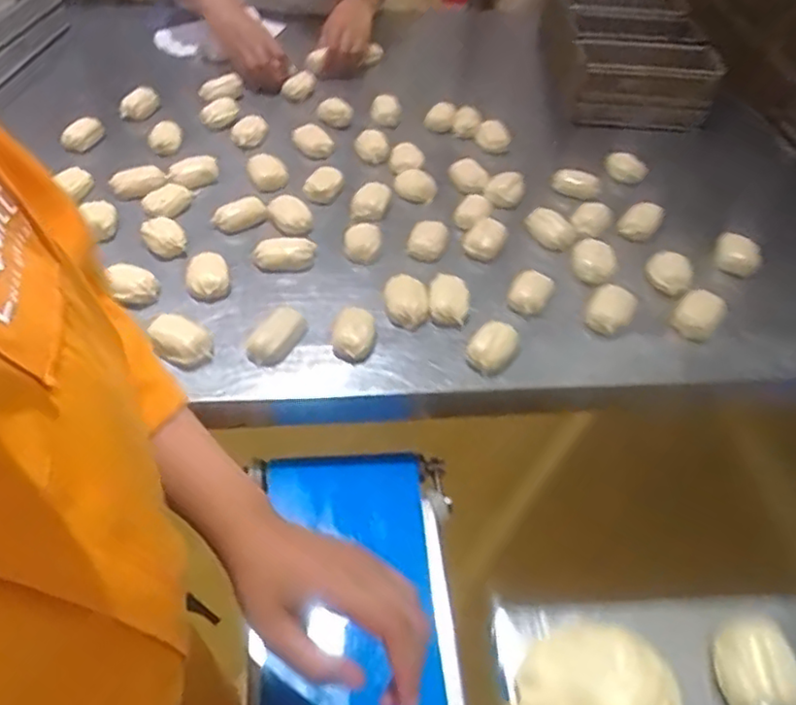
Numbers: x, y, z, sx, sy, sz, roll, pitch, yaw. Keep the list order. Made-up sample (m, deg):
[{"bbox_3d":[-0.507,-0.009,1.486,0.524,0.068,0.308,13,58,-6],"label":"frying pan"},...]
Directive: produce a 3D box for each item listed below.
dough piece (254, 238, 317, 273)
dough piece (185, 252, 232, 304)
[{"bbox_3d":[-0.132,-0.116,0.775,0.071,0.038,0.034,-7,47,-9],"label":"dough piece"},{"bbox_3d":[-0.212,-0.084,0.741,0.046,0.030,0.056,-10,48,-13],"label":"dough piece"}]

